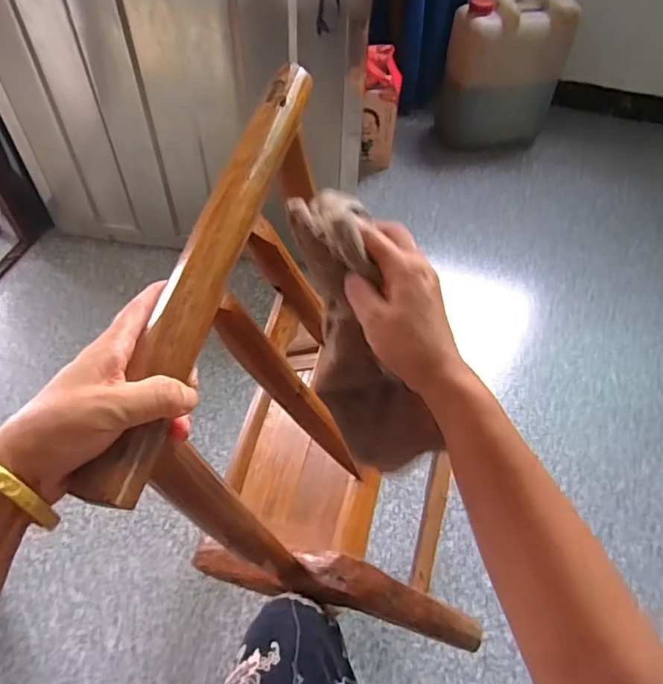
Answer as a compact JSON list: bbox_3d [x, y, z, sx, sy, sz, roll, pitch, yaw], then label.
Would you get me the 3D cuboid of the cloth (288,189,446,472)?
[{"bbox_3d":[0.021,-0.003,0.387,0.066,0.212,0.054,-20,15,-18],"label":"cloth"}]

